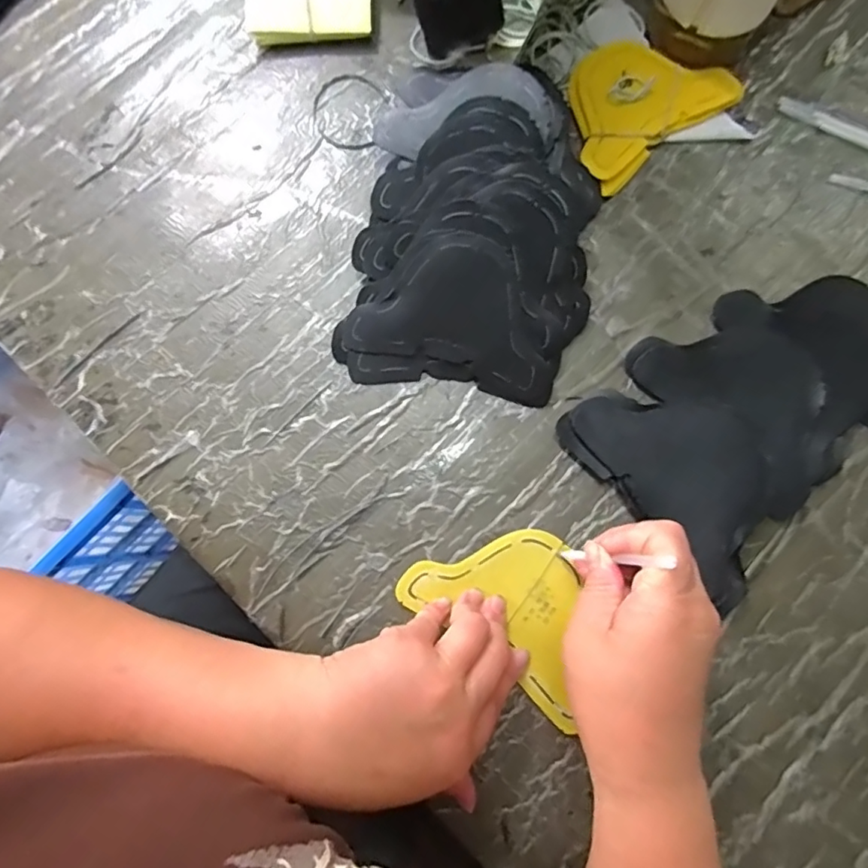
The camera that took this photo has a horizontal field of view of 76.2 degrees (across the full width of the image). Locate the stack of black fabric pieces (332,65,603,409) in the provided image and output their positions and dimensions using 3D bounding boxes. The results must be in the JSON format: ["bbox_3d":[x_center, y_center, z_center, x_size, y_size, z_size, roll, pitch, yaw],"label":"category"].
[{"bbox_3d":[0.030,-0.136,0.370,0.161,0.046,0.217,10,80,2],"label":"stack of black fabric pieces"}]

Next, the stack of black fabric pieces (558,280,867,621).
[{"bbox_3d":[0.220,-0.012,0.363,0.232,0.020,0.144,-34,81,-6],"label":"stack of black fabric pieces"}]

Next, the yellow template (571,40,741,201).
[{"bbox_3d":[0.150,-0.251,0.416,0.134,0.009,0.096,-37,79,-7],"label":"yellow template"}]

